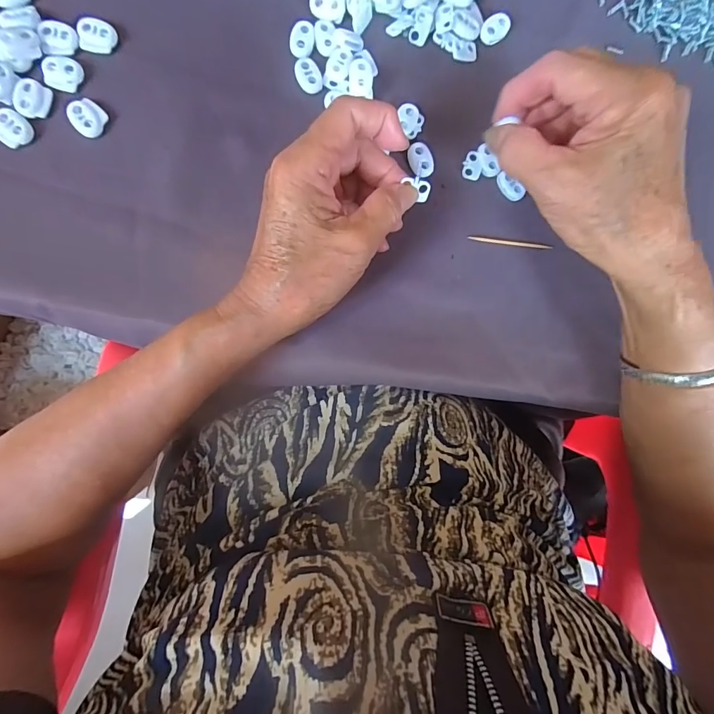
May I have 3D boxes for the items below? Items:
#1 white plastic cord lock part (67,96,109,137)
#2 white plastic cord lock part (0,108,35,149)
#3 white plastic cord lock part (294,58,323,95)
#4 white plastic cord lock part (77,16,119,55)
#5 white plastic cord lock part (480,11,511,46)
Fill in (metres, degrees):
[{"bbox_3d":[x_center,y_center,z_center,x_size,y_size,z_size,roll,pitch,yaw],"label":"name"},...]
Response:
[{"bbox_3d":[-0.166,-0.147,0.247,0.022,0.006,0.020,41,86,-5],"label":"white plastic cord lock part"},{"bbox_3d":[-0.209,-0.139,0.243,0.021,0.004,0.020,38,86,-5],"label":"white plastic cord lock part"},{"bbox_3d":[-0.031,-0.184,0.260,0.015,0.004,0.023,-25,93,-6],"label":"white plastic cord lock part"},{"bbox_3d":[-0.161,-0.199,0.248,0.022,0.005,0.022,9,90,-11],"label":"white plastic cord lock part"},{"bbox_3d":[0.095,-0.225,0.274,0.016,0.005,0.024,44,86,-5],"label":"white plastic cord lock part"}]

